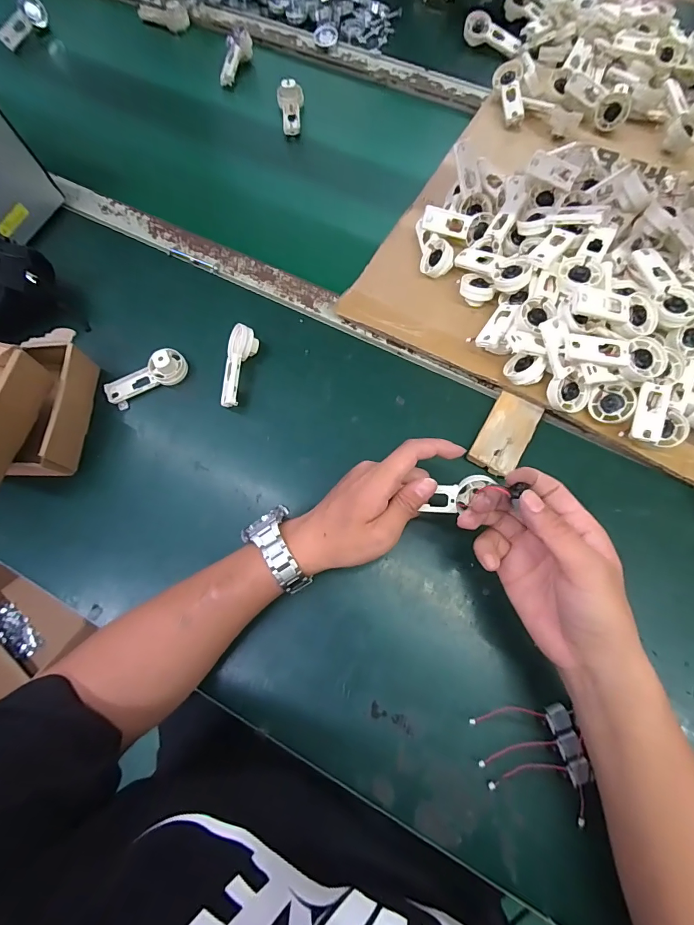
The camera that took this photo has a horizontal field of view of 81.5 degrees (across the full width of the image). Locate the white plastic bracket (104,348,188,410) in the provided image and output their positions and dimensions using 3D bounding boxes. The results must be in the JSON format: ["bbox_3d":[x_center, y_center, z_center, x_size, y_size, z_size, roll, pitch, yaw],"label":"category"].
[{"bbox_3d":[-0.227,-0.097,0.451,0.092,0.028,0.032,-29,73,-9],"label":"white plastic bracket"}]

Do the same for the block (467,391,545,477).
[{"bbox_3d":[0.167,-0.029,0.423,0.048,0.008,0.089,30,74,10],"label":"block"}]

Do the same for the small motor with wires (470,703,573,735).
[{"bbox_3d":[0.149,0.221,0.349,0.085,0.020,0.020,-1,71,0],"label":"small motor with wires"}]

